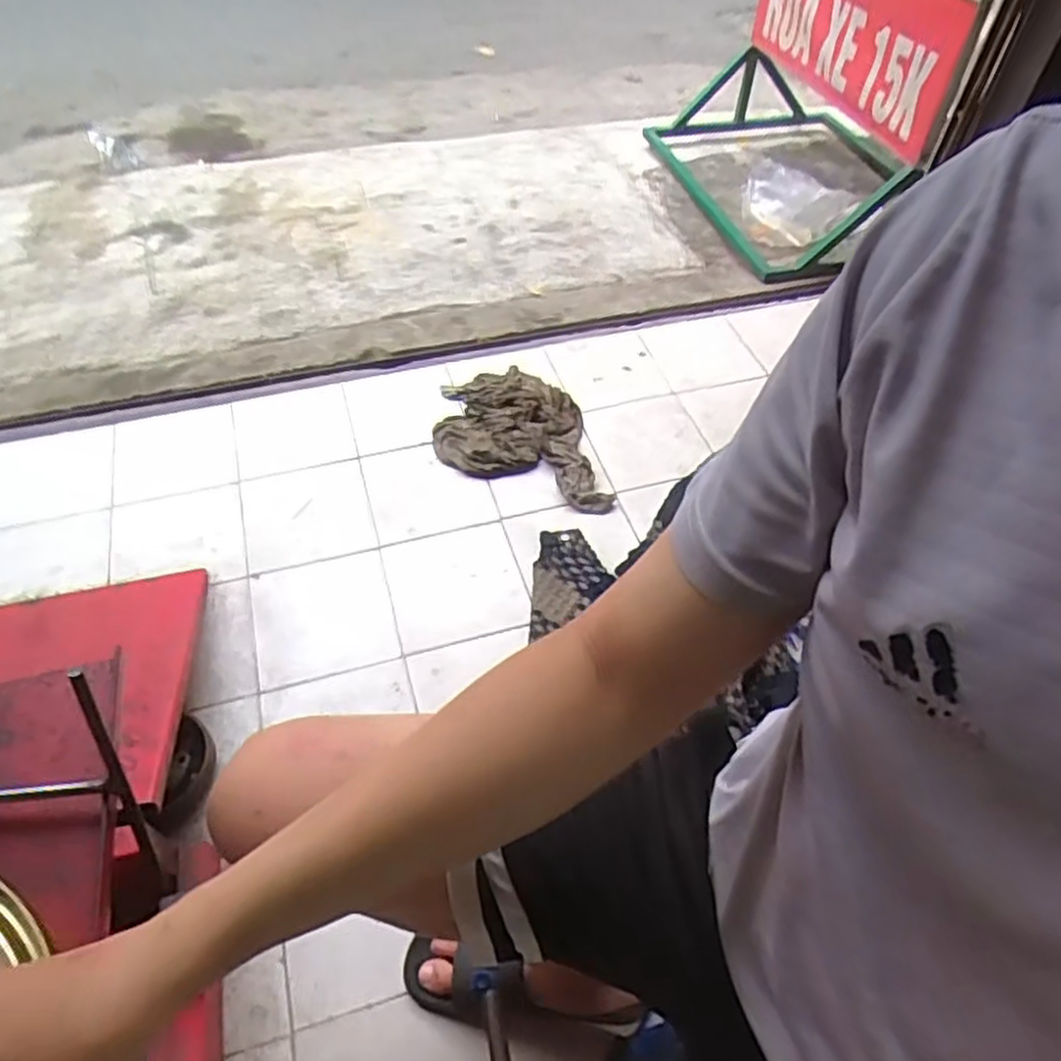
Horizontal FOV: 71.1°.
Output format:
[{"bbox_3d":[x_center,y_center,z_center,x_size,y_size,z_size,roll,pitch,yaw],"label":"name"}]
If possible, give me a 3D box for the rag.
[{"bbox_3d":[-0.003,-0.173,1.292,0.356,0.039,0.247,18,52,9],"label":"rag"}]

